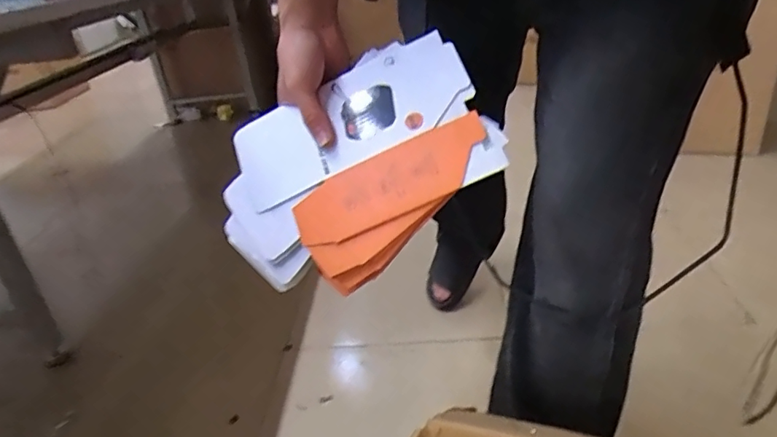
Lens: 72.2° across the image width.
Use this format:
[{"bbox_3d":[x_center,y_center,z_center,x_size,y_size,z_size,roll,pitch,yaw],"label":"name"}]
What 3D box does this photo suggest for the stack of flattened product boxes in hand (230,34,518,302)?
[{"bbox_3d":[-0.034,-0.046,0.486,0.258,0.024,0.182,-34,69,7],"label":"stack of flattened product boxes in hand"}]

